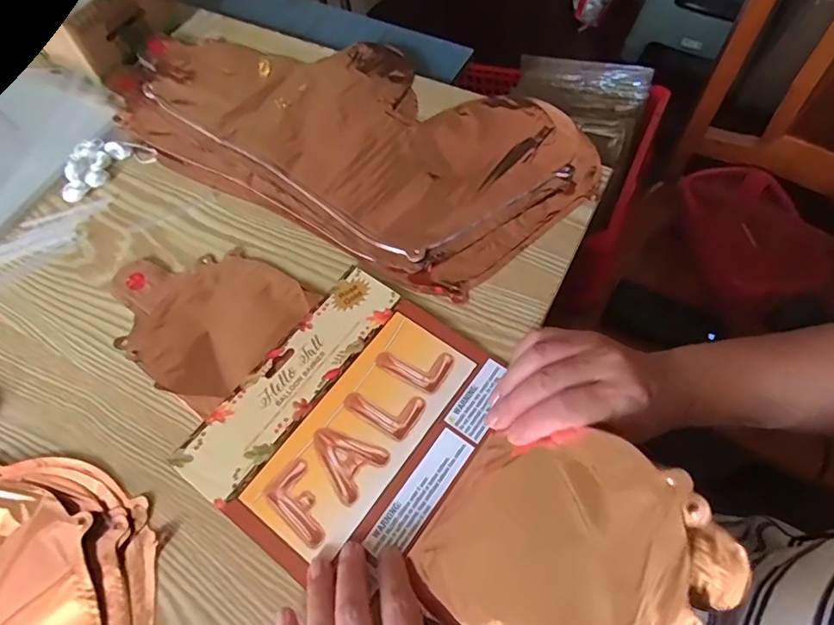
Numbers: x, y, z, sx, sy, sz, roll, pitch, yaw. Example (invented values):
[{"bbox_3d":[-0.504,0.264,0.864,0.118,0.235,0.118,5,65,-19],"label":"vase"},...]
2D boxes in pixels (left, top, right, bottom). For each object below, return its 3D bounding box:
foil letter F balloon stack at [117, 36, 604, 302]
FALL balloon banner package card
[{"bbox_3d":[-0.072,-0.177,0.476,0.452,0.014,0.222,27,67,17],"label":"foil letter F balloon stack"},{"bbox_3d":[-0.046,0.074,0.347,0.158,0.006,0.189,33,69,19],"label":"FALL balloon banner package card"}]

